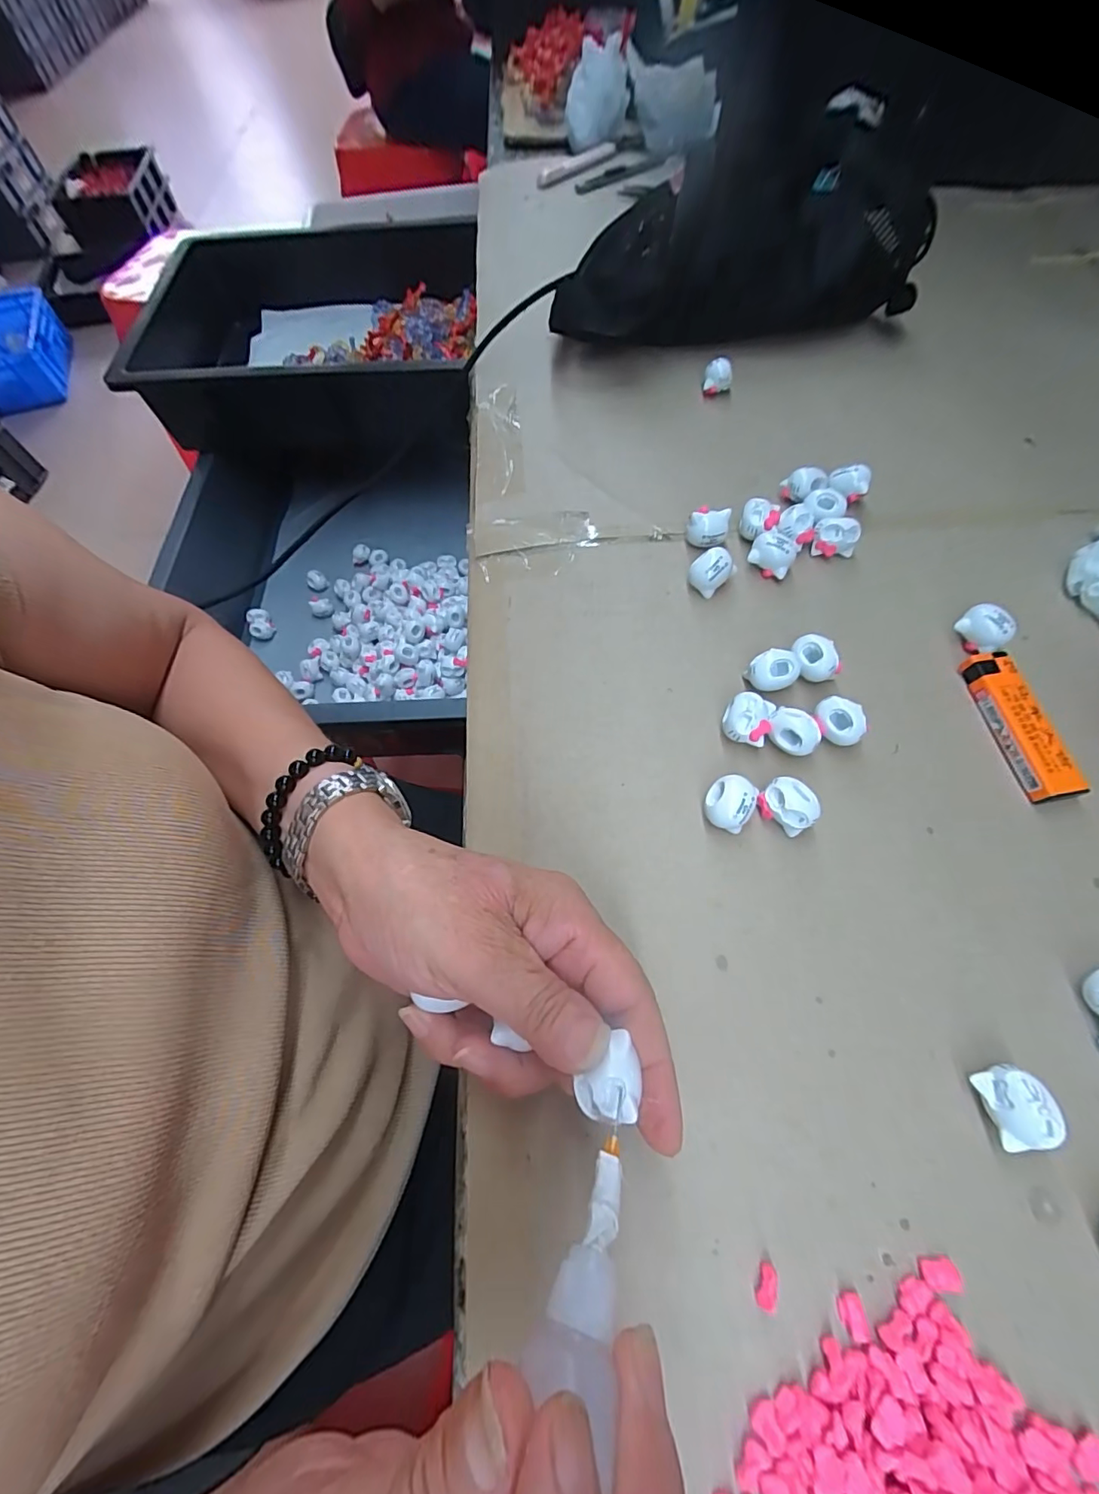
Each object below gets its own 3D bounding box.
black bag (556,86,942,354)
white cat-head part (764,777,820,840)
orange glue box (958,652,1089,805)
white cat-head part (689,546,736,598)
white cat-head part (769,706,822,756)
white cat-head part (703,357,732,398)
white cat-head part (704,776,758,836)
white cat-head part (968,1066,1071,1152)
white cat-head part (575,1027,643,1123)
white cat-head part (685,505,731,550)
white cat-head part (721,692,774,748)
[{"bbox_3d":[0.145,-0.390,0.398,0.284,0.113,0.096,-16,65,-5],"label":"black bag"},{"bbox_3d":[0.115,0.028,0.251,0.019,0.020,0.025,-37,69,-14],"label":"white cat-head part"},{"bbox_3d":[0.240,-0.011,0.269,0.021,0.018,0.082,-10,65,-2],"label":"orange glue box"},{"bbox_3d":[0.096,-0.104,0.309,0.022,0.015,0.026,47,115,1],"label":"white cat-head part"},{"bbox_3d":[0.124,-0.007,0.266,0.025,0.017,0.018,31,70,15],"label":"white cat-head part"},{"bbox_3d":[0.129,-0.283,0.400,0.020,0.021,0.017,14,66,9],"label":"white cat-head part"},{"bbox_3d":[0.087,0.027,0.253,0.021,0.021,0.023,-1,65,2],"label":"white cat-head part"},{"bbox_3d":[0.176,0.136,0.198,0.019,0.019,0.026,-10,65,-3],"label":"white cat-head part"},{"bbox_3d":[0.018,0.105,0.167,0.019,0.009,0.024,5,65,5],"label":"white cat-head part"},{"bbox_3d":[0.098,-0.135,0.326,0.024,0.022,0.018,19,67,11],"label":"white cat-head part"},{"bbox_3d":[0.102,-0.013,0.271,0.023,0.020,0.023,-1,65,2],"label":"white cat-head part"}]

